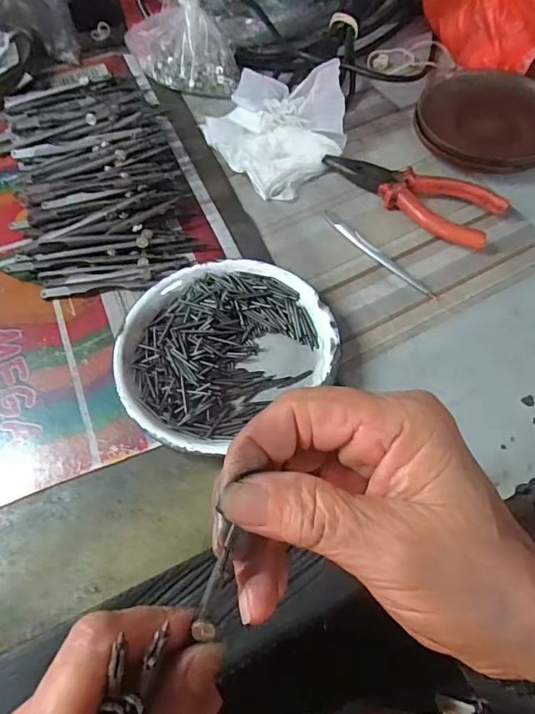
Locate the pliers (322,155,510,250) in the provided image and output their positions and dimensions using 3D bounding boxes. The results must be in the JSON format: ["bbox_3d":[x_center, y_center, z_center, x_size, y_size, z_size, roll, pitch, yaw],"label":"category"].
[{"bbox_3d":[0.109,-0.127,0.362,0.134,0.017,0.046,36,67,20],"label":"pliers"}]

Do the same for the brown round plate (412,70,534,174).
[{"bbox_3d":[0.178,-0.190,0.382,0.112,0.022,0.097,35,80,23],"label":"brown round plate"}]

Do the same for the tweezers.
[{"bbox_3d":[0.077,-0.074,0.340,0.010,0.004,0.102,-36,65,-18],"label":"tweezers"}]

